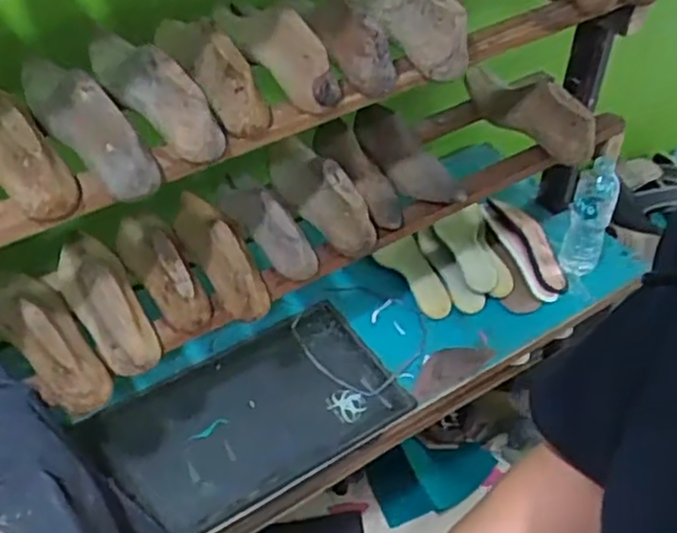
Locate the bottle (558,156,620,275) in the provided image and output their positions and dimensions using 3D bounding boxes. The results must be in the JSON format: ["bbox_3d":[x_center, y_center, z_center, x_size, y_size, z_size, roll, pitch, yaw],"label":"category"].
[{"bbox_3d":[0.418,-0.081,1.198,0.066,0.205,0.063,18,49,16],"label":"bottle"}]

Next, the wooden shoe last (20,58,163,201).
[{"bbox_3d":[-0.259,-0.158,0.714,0.055,0.081,0.233,-32,54,-26],"label":"wooden shoe last"}]

